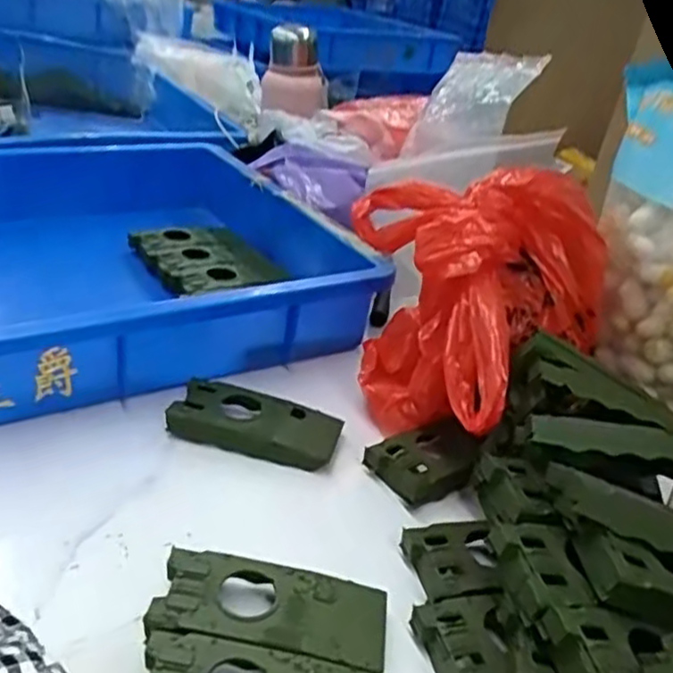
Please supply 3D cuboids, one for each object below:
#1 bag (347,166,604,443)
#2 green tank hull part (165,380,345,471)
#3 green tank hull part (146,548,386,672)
[{"bbox_3d":[0.088,-0.026,0.458,0.123,0.148,0.165,-10,34,-30],"label":"bag"},{"bbox_3d":[-0.051,0.056,0.453,0.104,0.021,0.043,10,29,6],"label":"green tank hull part"},{"bbox_3d":[-0.029,0.124,0.327,0.102,0.014,0.045,7,28,1],"label":"green tank hull part"}]

